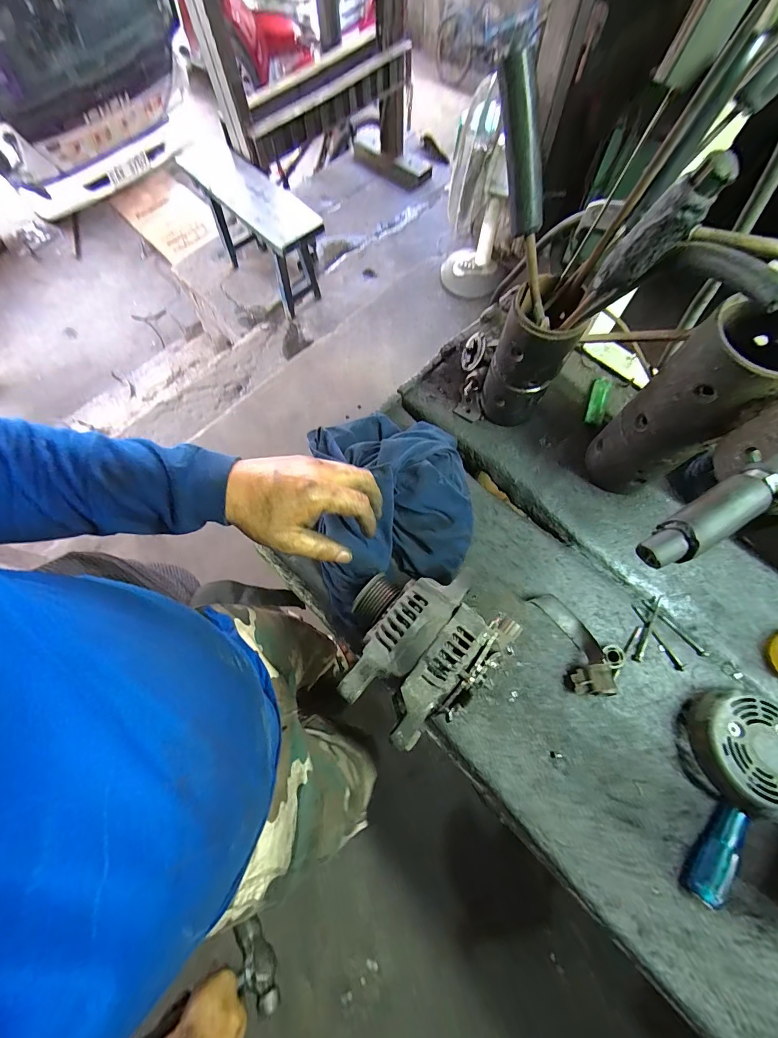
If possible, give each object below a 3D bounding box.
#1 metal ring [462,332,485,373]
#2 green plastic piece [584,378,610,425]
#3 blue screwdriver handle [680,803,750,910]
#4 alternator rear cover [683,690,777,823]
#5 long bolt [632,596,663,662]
[{"bbox_3d":[0.120,-0.242,0.554,0.038,0.010,0.050,11,97,43],"label":"metal ring"},{"bbox_3d":[0.299,-0.170,0.547,0.023,0.010,0.075,17,72,8],"label":"green plastic piece"},{"bbox_3d":[0.326,0.331,0.378,0.023,0.031,0.092,37,76,13],"label":"blue screwdriver handle"},{"bbox_3d":[0.373,0.240,0.392,0.112,0.042,0.117,-2,71,1],"label":"alternator rear cover"},{"bbox_3d":[0.307,0.128,0.451,0.008,0.007,0.085,28,74,11],"label":"long bolt"}]

